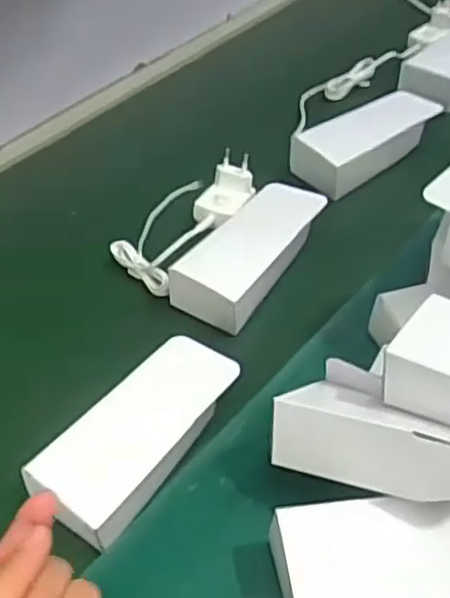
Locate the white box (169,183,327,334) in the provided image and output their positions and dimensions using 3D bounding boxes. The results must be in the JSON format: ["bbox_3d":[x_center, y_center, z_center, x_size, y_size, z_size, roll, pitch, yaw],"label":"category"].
[{"bbox_3d":[0.025,-0.040,0.588,0.070,0.049,0.145,25,48,28],"label":"white box"}]

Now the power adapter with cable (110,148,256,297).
[{"bbox_3d":[-0.043,-0.071,0.631,0.089,0.054,0.147,21,46,25],"label":"power adapter with cable"}]

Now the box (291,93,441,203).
[{"bbox_3d":[0.140,-0.156,0.688,0.141,0.046,0.064,-23,45,-22],"label":"box"}]

